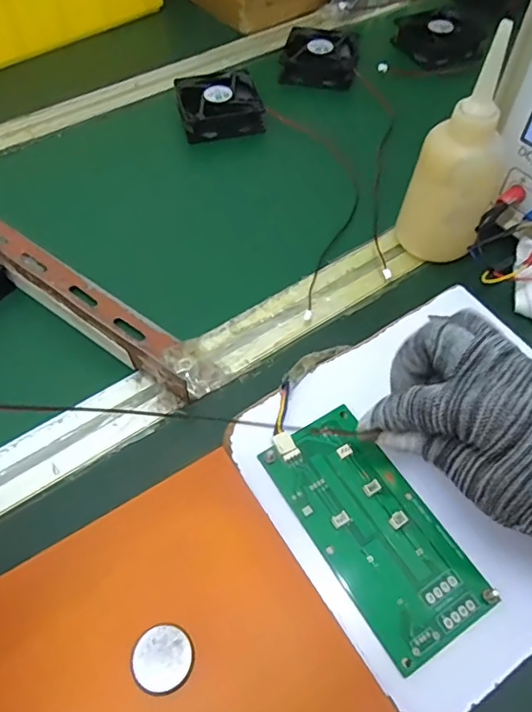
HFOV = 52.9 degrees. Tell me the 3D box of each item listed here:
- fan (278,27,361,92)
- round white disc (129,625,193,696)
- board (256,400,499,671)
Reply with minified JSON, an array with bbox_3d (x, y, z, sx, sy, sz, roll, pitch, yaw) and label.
[{"bbox_3d":[0.061,-0.332,0.592,0.080,0.024,0.083,10,58,6],"label":"fan"},{"bbox_3d":[-0.049,0.145,0.257,0.029,0.004,0.029,0,58,0],"label":"round white disc"},{"bbox_3d":[0.059,0.091,0.295,0.064,0.007,0.133,-28,62,-17],"label":"board"}]

